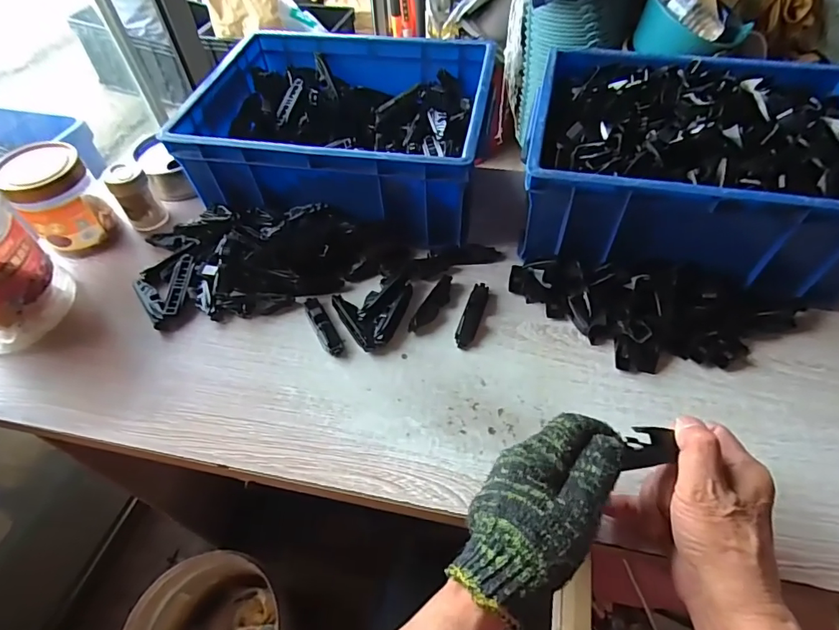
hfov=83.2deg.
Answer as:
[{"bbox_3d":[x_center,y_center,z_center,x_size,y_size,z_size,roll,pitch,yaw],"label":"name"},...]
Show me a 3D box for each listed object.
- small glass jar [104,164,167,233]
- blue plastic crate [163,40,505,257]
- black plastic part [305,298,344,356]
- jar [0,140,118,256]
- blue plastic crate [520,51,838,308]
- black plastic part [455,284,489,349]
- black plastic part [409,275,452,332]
[{"bbox_3d":[-0.354,-0.148,0.592,0.044,0.076,0.042,-1,53,1],"label":"small glass jar"},{"bbox_3d":[-0.089,-0.235,0.599,0.337,0.112,0.269,8,54,8],"label":"blue plastic crate"},{"bbox_3d":[-0.103,0.009,0.496,0.019,0.012,0.082,-25,56,-16],"label":"black plastic part"},{"bbox_3d":[-0.417,-0.135,0.551,0.068,0.102,0.082,38,63,26],"label":"jar"},{"bbox_3d":[0.296,-0.175,0.523,0.335,0.118,0.265,10,54,10],"label":"blue plastic crate"},{"bbox_3d":[0.056,0.000,0.498,0.020,0.010,0.078,16,55,14],"label":"black plastic part"},{"bbox_3d":[0.014,-0.011,0.502,0.019,0.016,0.075,28,59,21],"label":"black plastic part"}]

